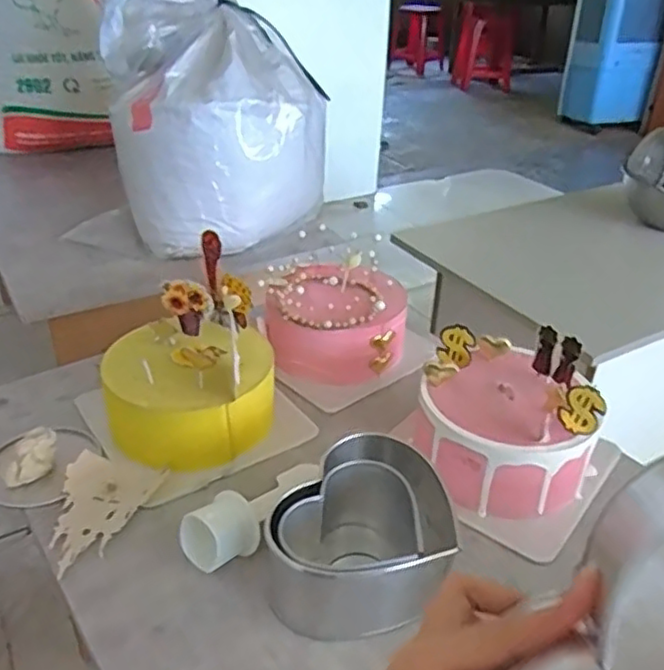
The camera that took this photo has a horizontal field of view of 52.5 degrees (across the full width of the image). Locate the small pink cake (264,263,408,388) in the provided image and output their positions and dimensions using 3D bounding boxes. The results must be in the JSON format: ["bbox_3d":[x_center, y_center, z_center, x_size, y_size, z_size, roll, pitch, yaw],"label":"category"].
[{"bbox_3d":[0.006,-0.021,0.856,0.168,0.119,0.161,4,31,3],"label":"small pink cake"}]

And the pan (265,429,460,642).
[{"bbox_3d":[0.026,0.165,0.583,0.134,0.080,0.145,6,31,7],"label":"pan"}]

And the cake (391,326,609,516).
[{"bbox_3d":[0.171,0.089,0.680,0.175,0.132,0.165,14,33,19],"label":"cake"}]

